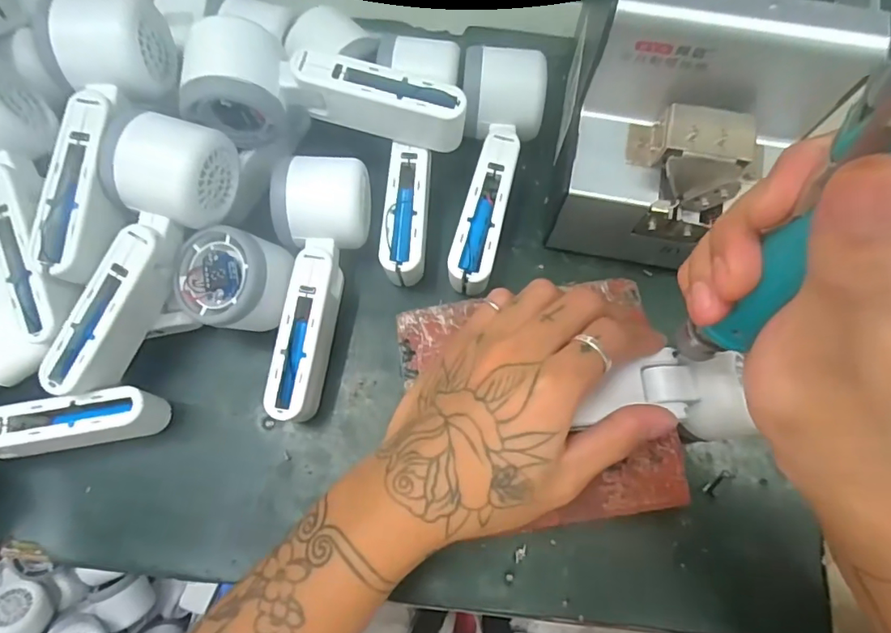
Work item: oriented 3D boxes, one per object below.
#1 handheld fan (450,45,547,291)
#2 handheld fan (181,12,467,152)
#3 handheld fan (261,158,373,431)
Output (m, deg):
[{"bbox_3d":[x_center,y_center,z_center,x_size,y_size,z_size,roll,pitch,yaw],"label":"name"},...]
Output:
[{"bbox_3d":[0.034,-0.092,0.347,0.051,0.058,0.152,5,75,2],"label":"handheld fan"},{"bbox_3d":[-0.071,-0.132,0.317,0.166,0.051,0.060,7,73,3],"label":"handheld fan"},{"bbox_3d":[-0.083,-0.017,0.324,0.055,0.059,0.160,6,75,3],"label":"handheld fan"}]

